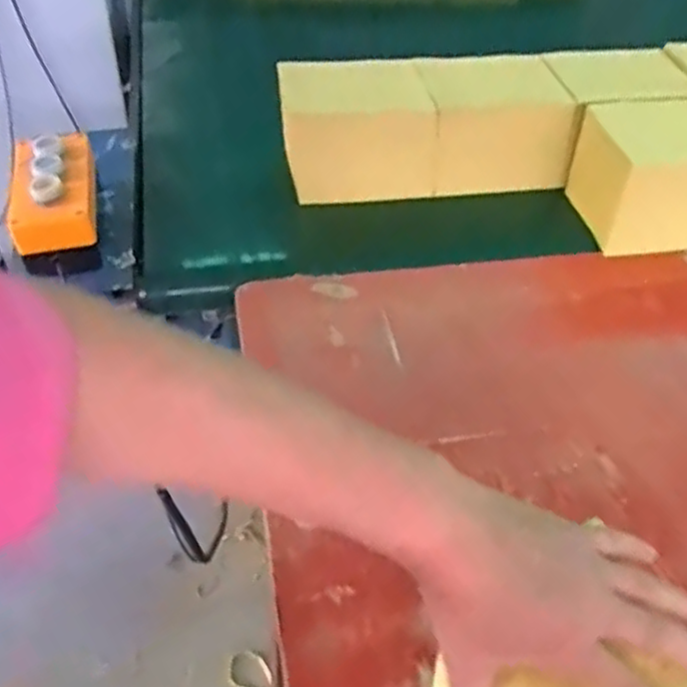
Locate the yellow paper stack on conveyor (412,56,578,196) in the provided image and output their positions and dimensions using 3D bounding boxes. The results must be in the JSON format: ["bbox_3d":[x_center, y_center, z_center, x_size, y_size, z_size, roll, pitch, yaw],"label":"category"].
[{"bbox_3d":[0.177,-0.262,0.876,0.174,0.120,0.104,-4,46,-8],"label":"yellow paper stack on conveyor"}]

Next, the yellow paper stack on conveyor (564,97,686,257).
[{"bbox_3d":[0.363,-0.194,0.814,0.170,0.130,0.117,-3,46,-7],"label":"yellow paper stack on conveyor"}]

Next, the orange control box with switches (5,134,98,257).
[{"bbox_3d":[-0.284,-0.147,0.707,0.078,0.047,0.128,-9,47,-12],"label":"orange control box with switches"}]

